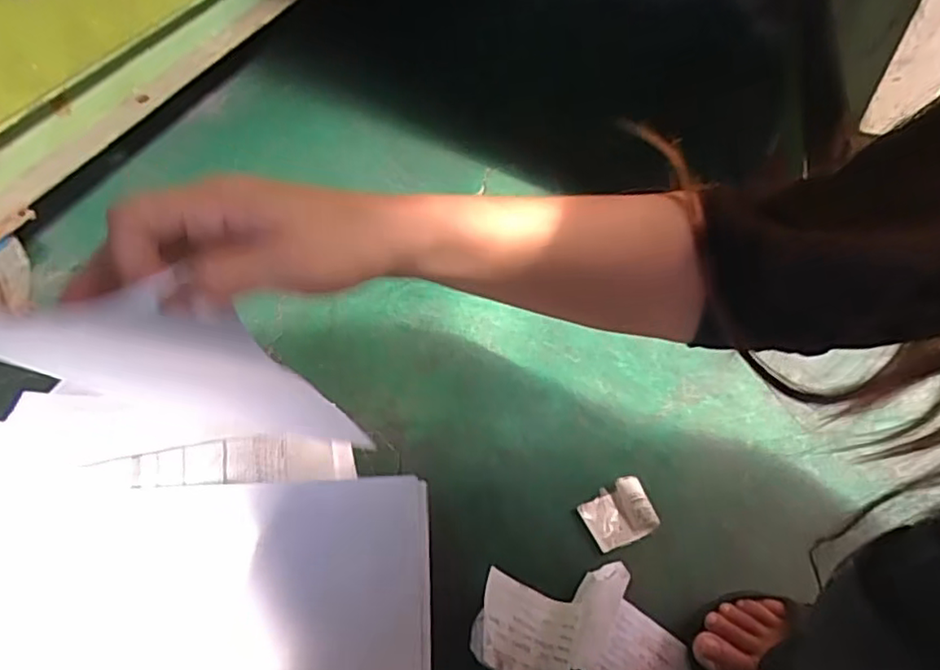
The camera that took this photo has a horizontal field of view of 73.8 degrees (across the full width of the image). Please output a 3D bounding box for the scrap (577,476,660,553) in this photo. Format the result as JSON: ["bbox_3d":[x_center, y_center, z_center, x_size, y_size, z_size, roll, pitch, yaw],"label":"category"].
[{"bbox_3d":[0.135,0.160,0.568,0.060,0.016,0.053,-19,52,-15],"label":"scrap"}]

